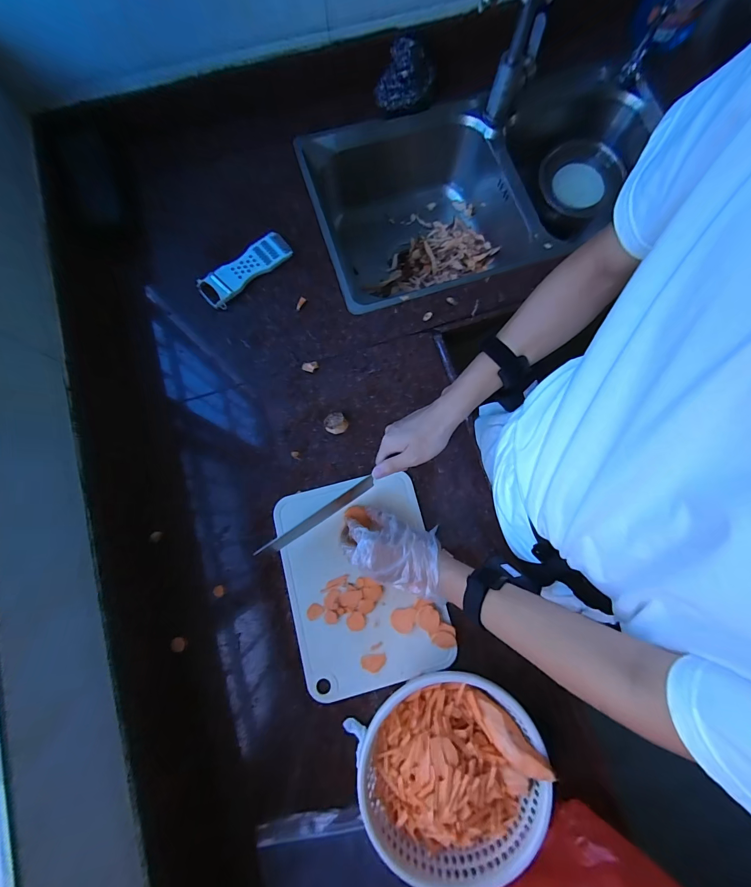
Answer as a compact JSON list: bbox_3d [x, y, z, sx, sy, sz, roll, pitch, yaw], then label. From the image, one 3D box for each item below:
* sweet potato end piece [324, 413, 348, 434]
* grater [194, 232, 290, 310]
[{"bbox_3d":[-0.064,-0.033,0.568,0.035,0.013,0.035,0,79,-1],"label":"sweet potato end piece"},{"bbox_3d":[-0.223,-0.299,0.606,0.166,0.017,0.059,-40,82,-8],"label":"grater"}]

